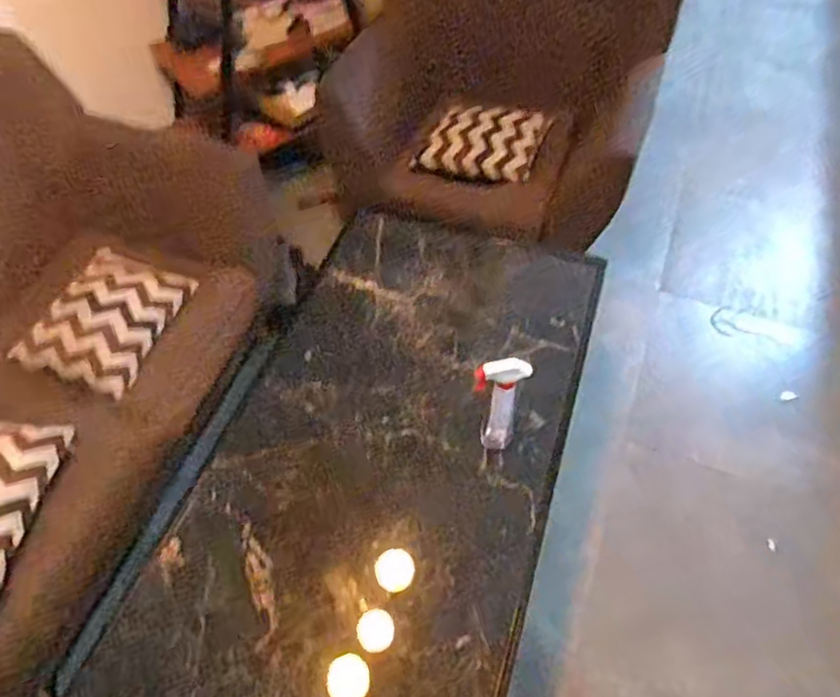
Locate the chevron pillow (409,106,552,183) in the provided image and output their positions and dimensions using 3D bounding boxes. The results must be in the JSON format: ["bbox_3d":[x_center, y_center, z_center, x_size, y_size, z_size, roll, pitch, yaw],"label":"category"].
[{"bbox_3d":[0.186,-0.619,1.826,0.372,0.110,0.250,21,96,18],"label":"chevron pillow"}]

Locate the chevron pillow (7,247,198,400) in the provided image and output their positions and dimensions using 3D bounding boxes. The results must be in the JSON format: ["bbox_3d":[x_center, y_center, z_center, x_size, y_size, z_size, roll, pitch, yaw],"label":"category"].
[{"bbox_3d":[-0.726,-0.085,1.406,0.248,0.115,0.344,15,56,11],"label":"chevron pillow"}]

